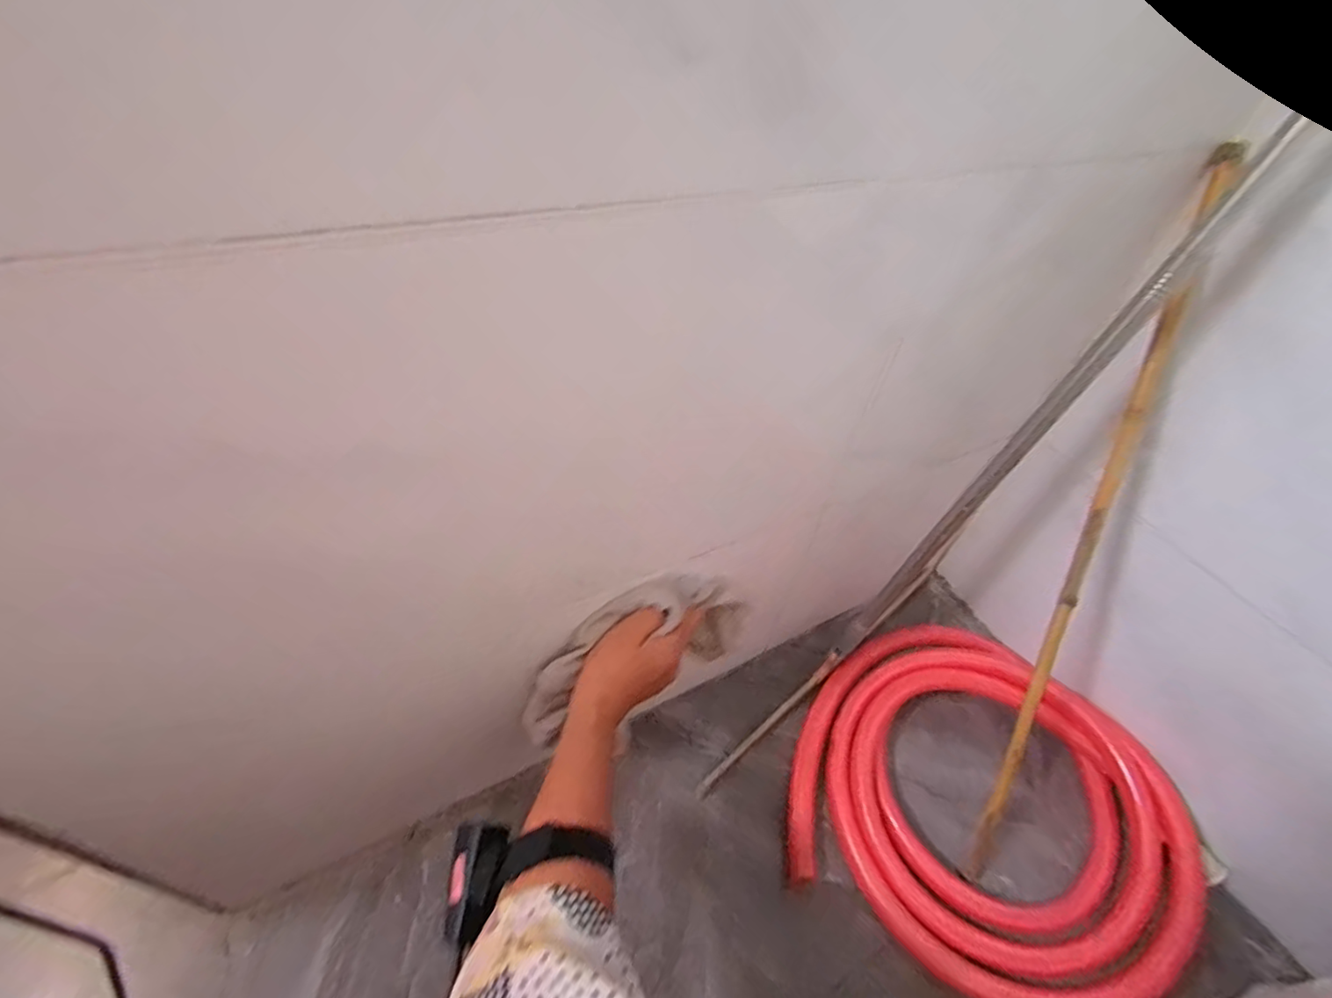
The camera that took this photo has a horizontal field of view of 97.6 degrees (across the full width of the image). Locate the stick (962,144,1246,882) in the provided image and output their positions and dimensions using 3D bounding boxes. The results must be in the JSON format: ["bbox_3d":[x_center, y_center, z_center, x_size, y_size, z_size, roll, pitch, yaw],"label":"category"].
[{"bbox_3d":[0.388,0.060,0.543,0.019,0.699,0.026,12,13,6],"label":"stick"}]

